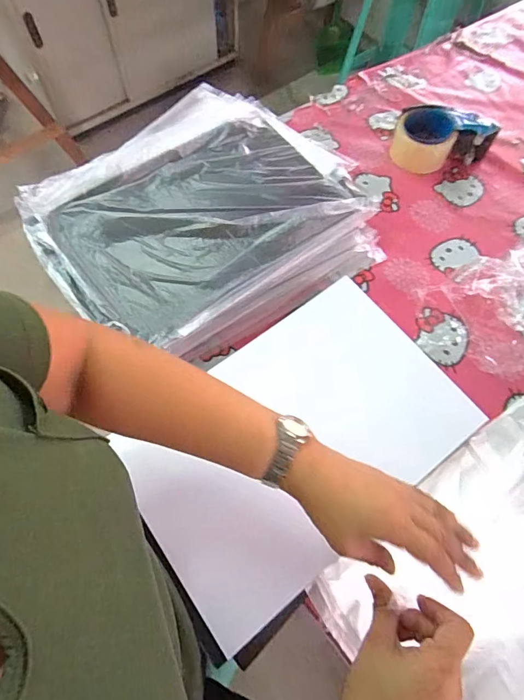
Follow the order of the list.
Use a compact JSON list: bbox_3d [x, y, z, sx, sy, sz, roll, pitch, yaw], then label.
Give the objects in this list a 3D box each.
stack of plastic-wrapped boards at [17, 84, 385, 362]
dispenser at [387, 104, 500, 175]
[{"bbox_3d":[-0.073,-0.191,0.601,0.399,0.074,0.377,-39,72,-17],"label":"stack of plastic-wrapped boards"},{"bbox_3d":[0.302,-0.351,0.691,0.161,0.063,0.090,6,65,1],"label":"dispenser"}]

